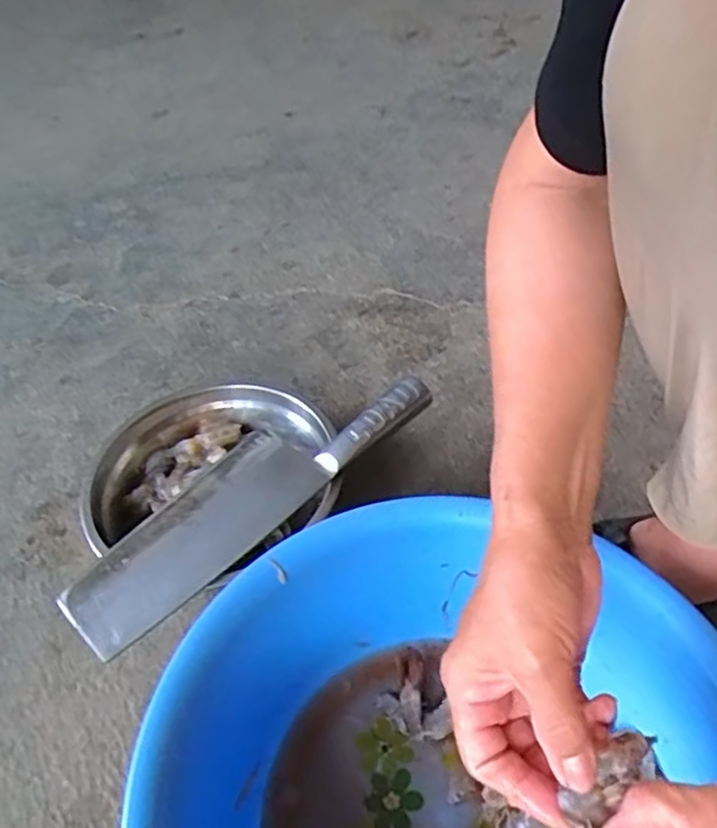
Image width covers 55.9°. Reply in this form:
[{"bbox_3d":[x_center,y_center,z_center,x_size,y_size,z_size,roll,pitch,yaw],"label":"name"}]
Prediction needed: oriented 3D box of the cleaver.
[{"bbox_3d":[-0.084,0.054,0.532,0.313,0.025,0.085,-36,54,-25],"label":"cleaver"}]

